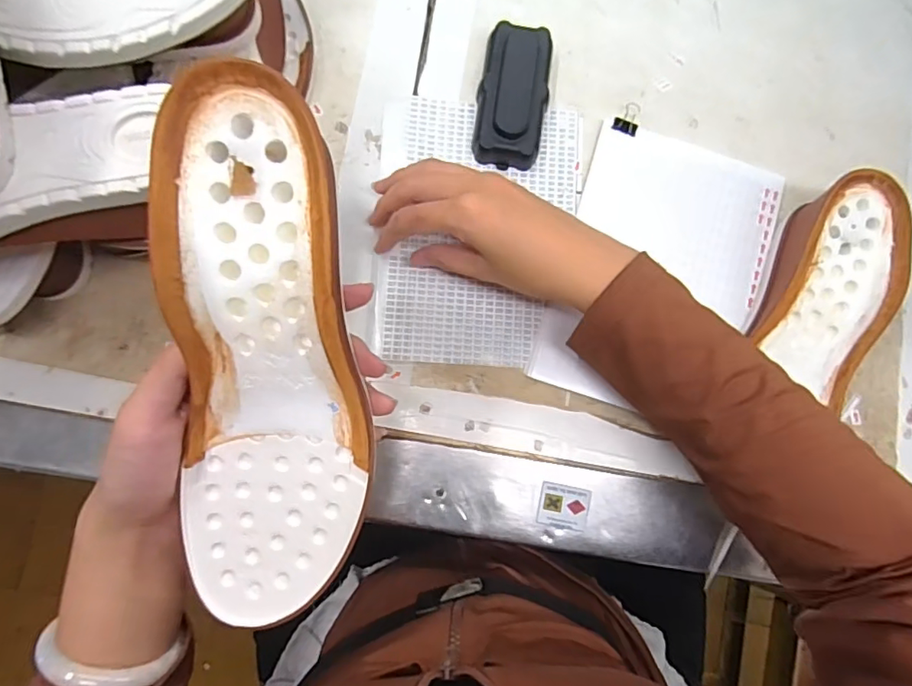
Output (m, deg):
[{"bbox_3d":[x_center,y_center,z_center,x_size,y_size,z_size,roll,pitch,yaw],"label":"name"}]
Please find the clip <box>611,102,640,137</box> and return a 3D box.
[{"bbox_3d":[0.133,-0.175,0.411,0.019,0.007,0.026,16,82,-1],"label":"clip"}]

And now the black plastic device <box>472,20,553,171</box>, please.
[{"bbox_3d":[0.043,-0.188,0.399,0.049,0.027,0.103,9,82,-2],"label":"black plastic device"}]

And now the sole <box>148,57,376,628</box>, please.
[{"bbox_3d":[-0.084,0.018,0.235,0.084,0.031,0.247,3,113,-2],"label":"sole"}]

